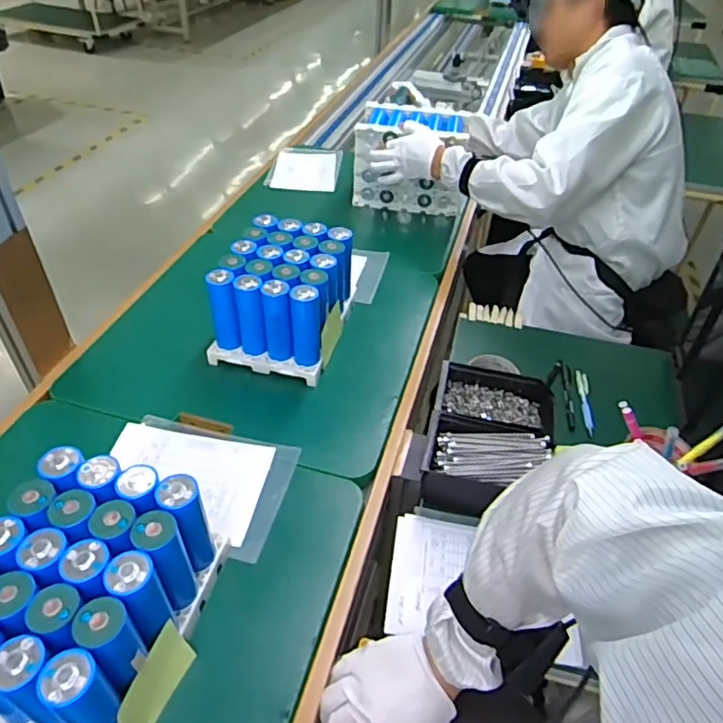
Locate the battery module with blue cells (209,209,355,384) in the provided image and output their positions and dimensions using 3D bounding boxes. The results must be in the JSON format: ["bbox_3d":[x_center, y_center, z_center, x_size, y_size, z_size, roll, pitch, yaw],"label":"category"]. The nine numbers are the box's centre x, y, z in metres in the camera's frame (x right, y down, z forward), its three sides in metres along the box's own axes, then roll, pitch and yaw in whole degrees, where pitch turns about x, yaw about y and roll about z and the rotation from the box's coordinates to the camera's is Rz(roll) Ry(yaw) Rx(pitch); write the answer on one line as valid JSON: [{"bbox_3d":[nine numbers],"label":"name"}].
[{"bbox_3d":[-0.121,-0.101,0.905,0.176,0.160,0.222,12,43,9],"label":"battery module with blue cells"}]

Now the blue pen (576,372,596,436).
[{"bbox_3d":[0.349,0.062,0.883,0.015,0.014,0.143,9,43,6],"label":"blue pen"}]

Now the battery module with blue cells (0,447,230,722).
[{"bbox_3d":[-0.257,0.227,0.536,0.174,0.156,0.220,11,43,9],"label":"battery module with blue cells"}]

